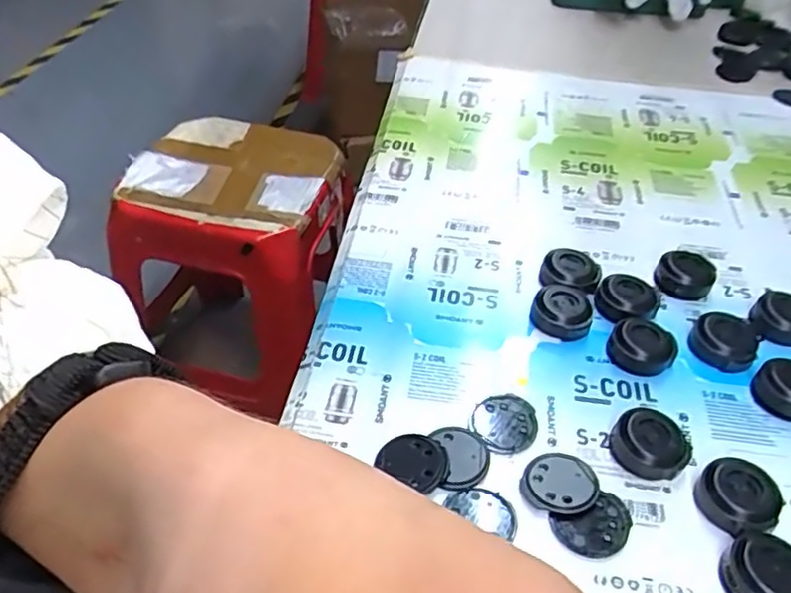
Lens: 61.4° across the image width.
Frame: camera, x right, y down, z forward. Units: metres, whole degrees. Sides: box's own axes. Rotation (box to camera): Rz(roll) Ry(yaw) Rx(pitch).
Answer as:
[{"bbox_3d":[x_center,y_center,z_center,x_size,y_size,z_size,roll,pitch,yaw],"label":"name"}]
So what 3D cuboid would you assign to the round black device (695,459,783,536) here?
[{"bbox_3d":[0.135,0.080,0.264,0.026,0.016,0.029,-28,51,-27],"label":"round black device"}]

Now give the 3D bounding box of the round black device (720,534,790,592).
[{"bbox_3d":[0.135,0.101,0.240,0.030,0.016,0.029,1,43,-1],"label":"round black device"}]

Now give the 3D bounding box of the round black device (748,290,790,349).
[{"bbox_3d":[0.197,0.013,0.338,0.031,0.014,0.030,1,43,-1],"label":"round black device"}]

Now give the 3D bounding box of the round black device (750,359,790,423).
[{"bbox_3d":[0.181,0.043,0.306,0.024,0.013,0.030,-17,46,-18],"label":"round black device"}]

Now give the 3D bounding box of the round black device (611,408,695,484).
[{"bbox_3d":[0.109,0.063,0.284,0.031,0.012,0.026,28,49,25],"label":"round black device"}]

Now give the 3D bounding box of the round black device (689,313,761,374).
[{"bbox_3d":[0.161,0.022,0.326,0.029,0.012,0.029,1,43,-1],"label":"round black device"}]

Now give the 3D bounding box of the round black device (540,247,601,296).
[{"bbox_3d":[0.095,-0.012,0.361,0.031,0.016,0.031,13,44,11],"label":"round black device"}]

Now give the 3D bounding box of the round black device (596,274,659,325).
[{"bbox_3d":[0.120,0.003,0.345,0.030,0.013,0.027,20,46,19],"label":"round black device"}]

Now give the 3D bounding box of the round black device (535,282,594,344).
[{"bbox_3d":[0.084,0.008,0.339,0.024,0.015,0.032,-13,45,-15],"label":"round black device"}]

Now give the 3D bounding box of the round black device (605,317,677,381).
[{"bbox_3d":[0.120,0.025,0.323,0.030,0.012,0.029,1,43,-1],"label":"round black device"}]

